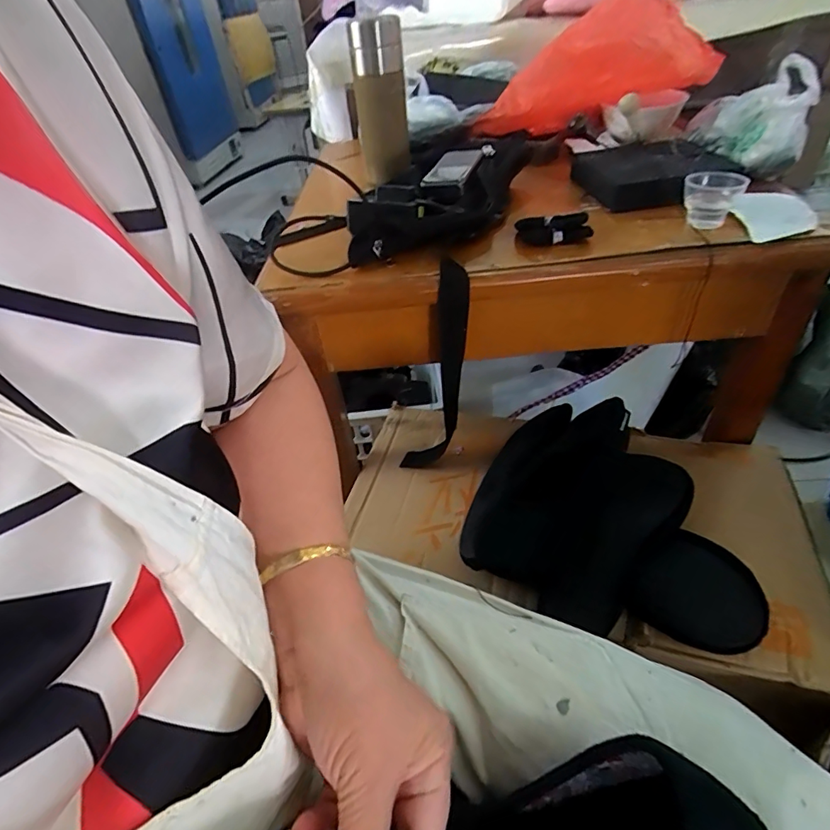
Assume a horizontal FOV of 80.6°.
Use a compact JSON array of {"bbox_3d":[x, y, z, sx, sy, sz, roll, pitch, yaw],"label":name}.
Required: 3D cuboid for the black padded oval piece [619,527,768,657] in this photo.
[{"bbox_3d":[0.287,0.180,0.500,0.122,0.025,0.103,24,80,16],"label":"black padded oval piece"}]

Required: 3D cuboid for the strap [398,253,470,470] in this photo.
[{"bbox_3d":[0.020,-0.036,0.580,0.087,0.281,0.035,-9,42,-2],"label":"strap"}]

